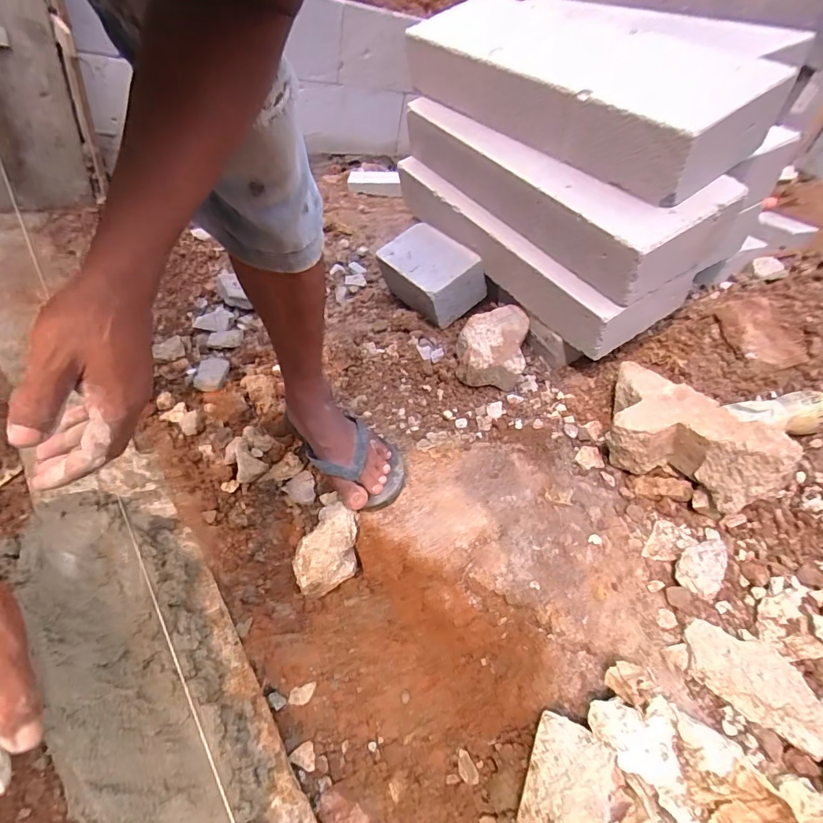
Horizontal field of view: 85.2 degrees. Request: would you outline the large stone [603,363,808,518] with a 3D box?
[{"bbox_3d":[0.381,0.030,0.635,0.227,0.141,0.161,35,45,20],"label":"large stone"}]

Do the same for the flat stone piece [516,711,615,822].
[{"bbox_3d":[0.150,0.354,0.417,0.081,0.027,0.106,22,42,7],"label":"flat stone piece"}]

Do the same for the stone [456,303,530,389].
[{"bbox_3d":[0.144,-0.117,0.815,0.121,0.087,0.177,17,41,1],"label":"stone"}]

